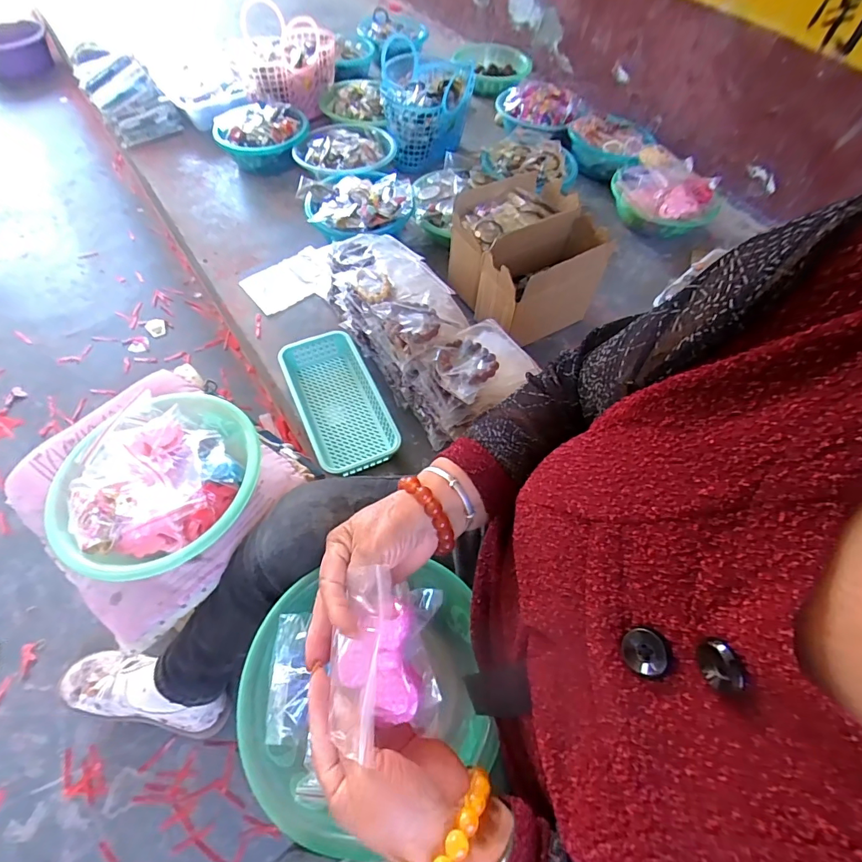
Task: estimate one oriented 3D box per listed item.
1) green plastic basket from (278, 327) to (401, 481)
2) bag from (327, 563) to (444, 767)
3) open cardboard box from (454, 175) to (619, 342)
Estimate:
[{"bbox_3d":[-0.157,-0.049,0.738,0.130,0.050,0.272,-21,63,-15],"label":"green plastic basket"},{"bbox_3d":[-0.029,0.159,0.312,0.075,0.031,0.103,8,67,-12],"label":"bag"},{"bbox_3d":[0.171,-0.313,0.819,0.219,0.176,0.232,-20,62,-15],"label":"open cardboard box"}]

